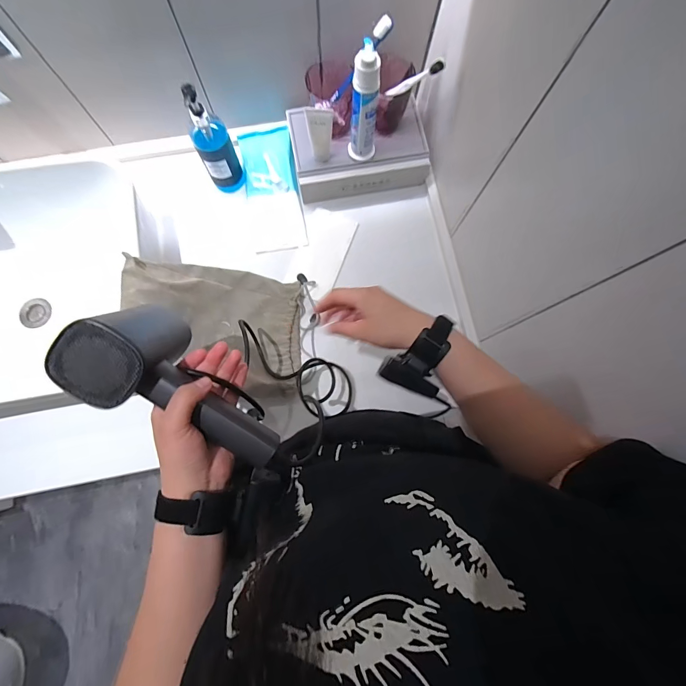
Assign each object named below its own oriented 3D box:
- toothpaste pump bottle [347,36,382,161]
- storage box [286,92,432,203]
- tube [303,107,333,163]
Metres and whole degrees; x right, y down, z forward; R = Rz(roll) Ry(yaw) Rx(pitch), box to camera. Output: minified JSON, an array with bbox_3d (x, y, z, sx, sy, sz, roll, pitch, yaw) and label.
[{"bbox_3d":[0.036,-0.373,0.566,0.045,0.175,0.047,6,79,0],"label":"toothpaste pump bottle"},{"bbox_3d":[0.031,-0.367,0.680,0.248,0.063,0.152,-8,79,-3],"label":"storage box"},{"bbox_3d":[-0.040,-0.345,0.602,0.043,0.101,0.027,5,79,0],"label":"tube"}]

